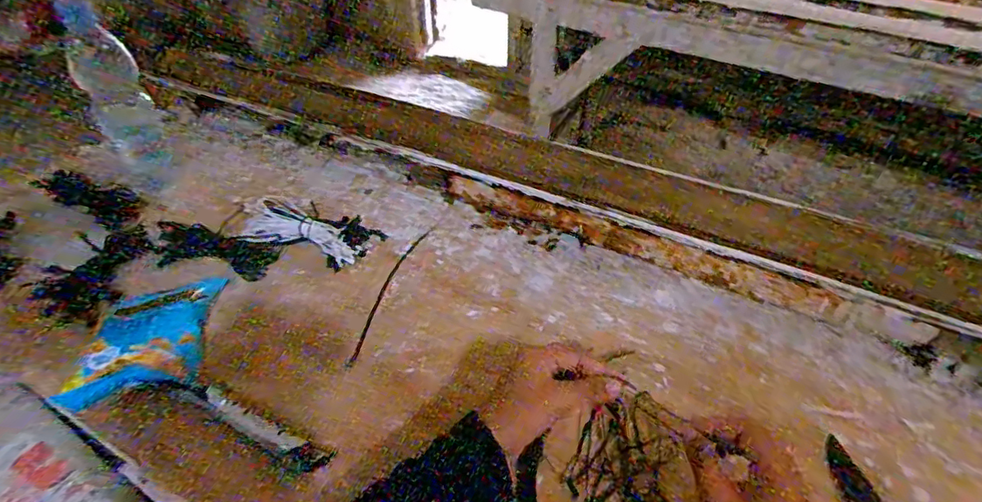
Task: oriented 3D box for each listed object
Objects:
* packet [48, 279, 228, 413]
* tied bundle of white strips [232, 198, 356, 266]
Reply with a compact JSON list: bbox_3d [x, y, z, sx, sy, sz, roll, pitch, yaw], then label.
[{"bbox_3d":[-0.323,0.078,0.495,0.048,0.085,0.175,-32,37,17],"label":"packet"},{"bbox_3d":[-0.222,-0.021,0.603,0.133,0.035,0.055,15,45,14],"label":"tied bundle of white strips"}]

